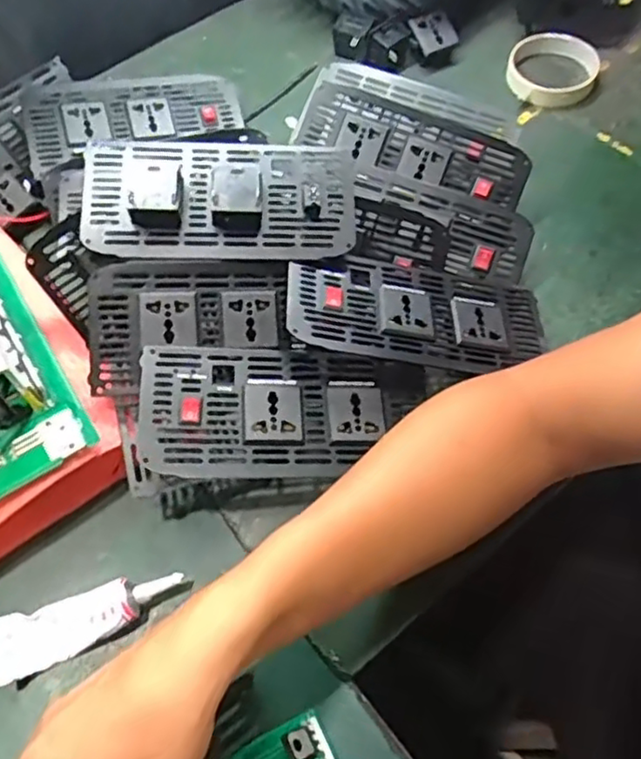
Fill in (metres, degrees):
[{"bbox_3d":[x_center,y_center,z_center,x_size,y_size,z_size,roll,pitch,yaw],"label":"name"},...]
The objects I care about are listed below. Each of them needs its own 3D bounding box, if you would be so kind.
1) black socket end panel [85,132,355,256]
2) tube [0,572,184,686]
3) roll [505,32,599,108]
[{"bbox_3d":[-0.069,-0.134,0.463,0.192,0.026,0.091,1,76,-6],"label":"black socket end panel"},{"bbox_3d":[-0.144,0.146,0.409,0.114,0.027,0.035,-24,62,-10],"label":"tube"},{"bbox_3d":[0.225,-0.304,0.638,0.084,0.023,0.091,-1,61,2],"label":"roll"}]

